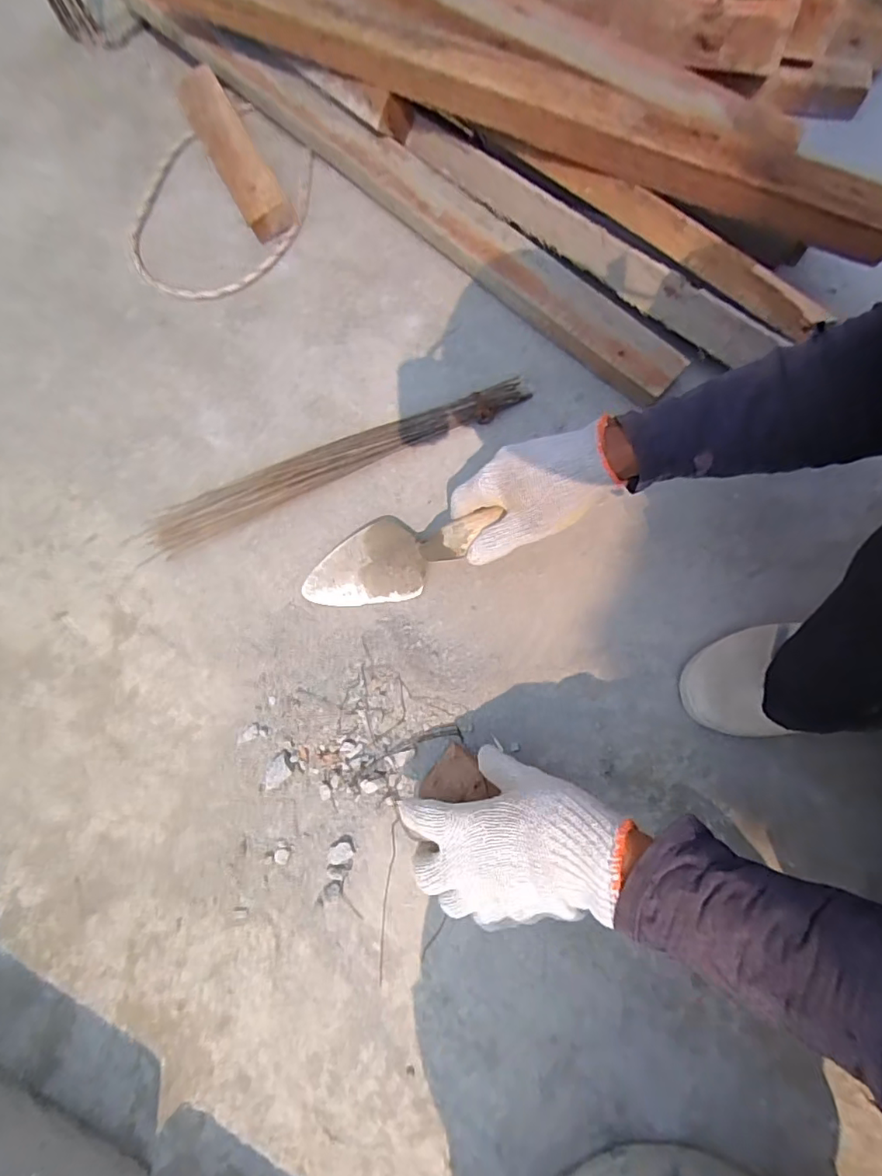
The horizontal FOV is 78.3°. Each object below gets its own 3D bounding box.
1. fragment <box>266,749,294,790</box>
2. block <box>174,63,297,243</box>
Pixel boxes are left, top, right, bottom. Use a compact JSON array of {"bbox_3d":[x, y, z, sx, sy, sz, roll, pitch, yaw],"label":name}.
[{"bbox_3d":[-0.146,0.166,0.492,0.019,0.016,0.034,35,76,11],"label":"fragment"},{"bbox_3d":[-0.276,-0.580,0.720,0.064,0.044,0.290,-27,73,-7],"label":"block"}]

